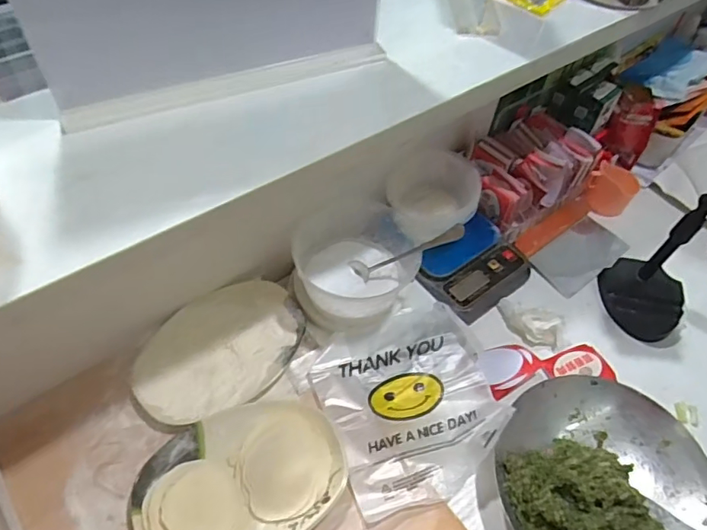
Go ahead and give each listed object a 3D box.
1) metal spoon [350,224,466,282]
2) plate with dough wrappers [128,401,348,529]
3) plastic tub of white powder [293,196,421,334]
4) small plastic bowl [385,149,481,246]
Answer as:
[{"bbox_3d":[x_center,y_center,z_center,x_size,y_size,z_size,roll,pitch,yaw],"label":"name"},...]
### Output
[{"bbox_3d":[0.058,-0.014,0.602,0.020,0.173,0.024,43,50,-22],"label":"metal spoon"},{"bbox_3d":[-0.108,0.209,0.508,0.195,0.031,0.137,-20,57,-19],"label":"plate with dough wrappers"},{"bbox_3d":[-0.003,0.001,0.632,0.131,0.092,0.143,2,52,-3],"label":"plastic tub of white powder"},{"bbox_3d":[0.100,-0.078,0.673,0.128,0.075,0.110,-21,57,-20],"label":"small plastic bowl"}]

